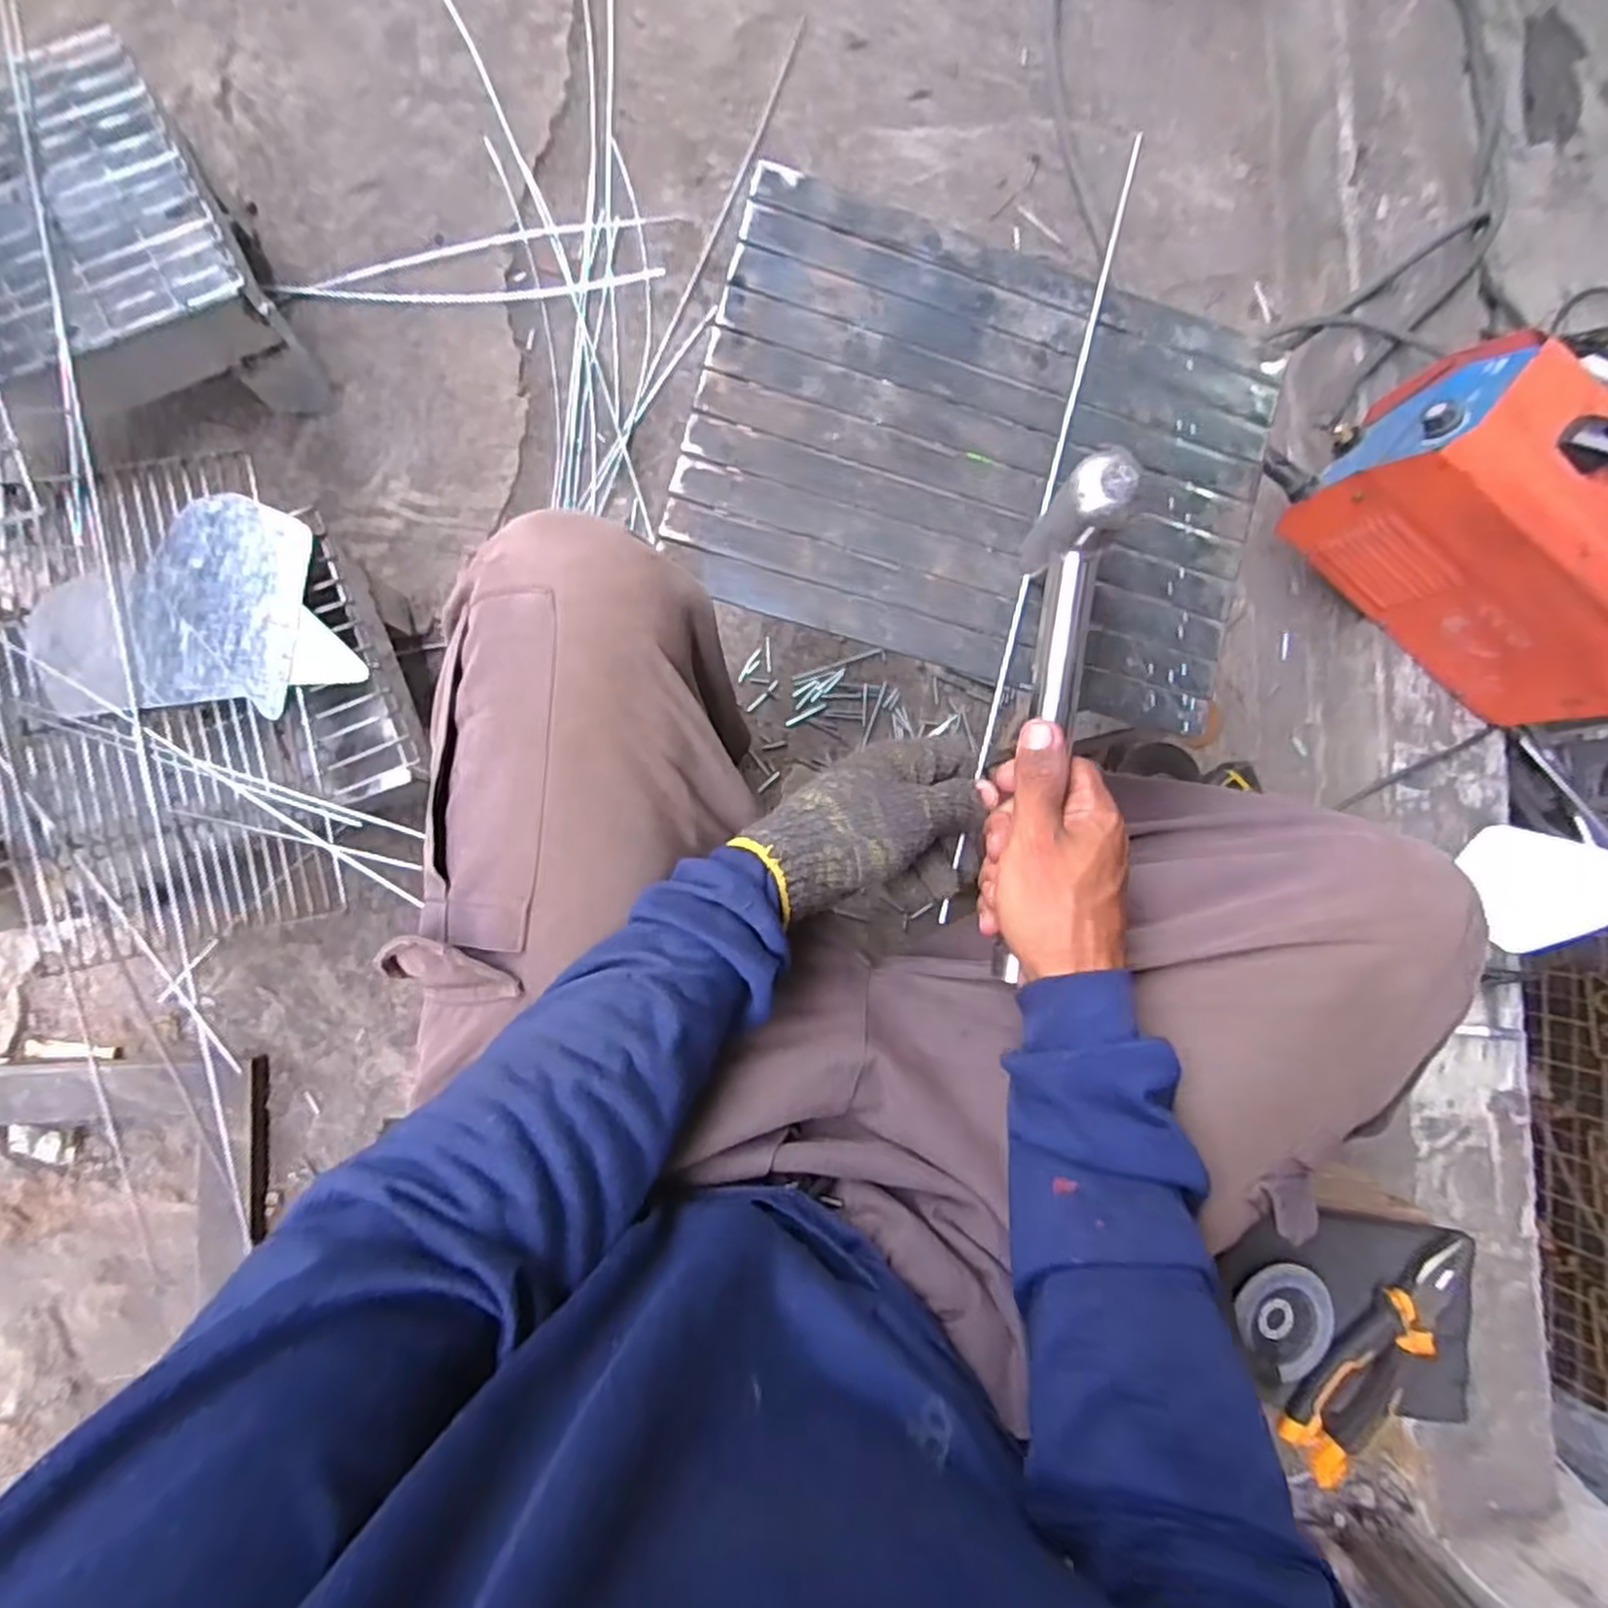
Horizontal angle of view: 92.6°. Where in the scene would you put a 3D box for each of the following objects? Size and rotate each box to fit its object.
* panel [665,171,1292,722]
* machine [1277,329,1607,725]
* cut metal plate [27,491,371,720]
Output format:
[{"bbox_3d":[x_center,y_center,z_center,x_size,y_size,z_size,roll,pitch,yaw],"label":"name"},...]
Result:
[{"bbox_3d":[0.109,-0.205,0.457,0.338,0.017,0.250,14,88,-8],"label":"panel"},{"bbox_3d":[0.647,-0.240,0.679,0.304,0.225,0.154,40,85,-6],"label":"machine"},{"bbox_3d":[-0.488,-0.142,0.603,0.218,0.011,0.165,-21,93,-8],"label":"cut metal plate"}]

